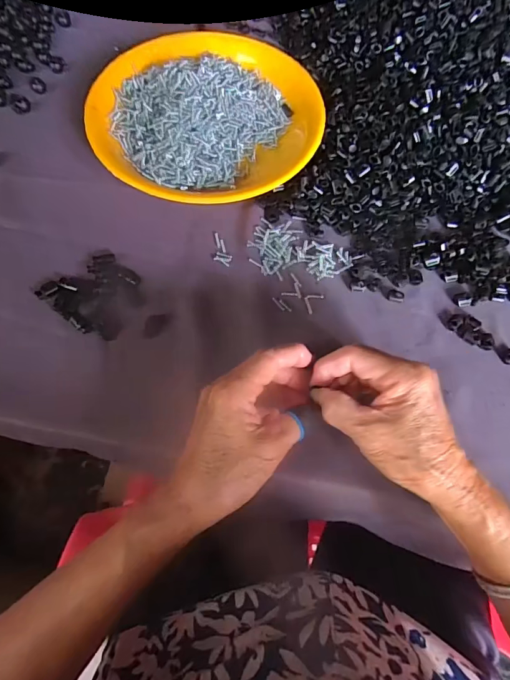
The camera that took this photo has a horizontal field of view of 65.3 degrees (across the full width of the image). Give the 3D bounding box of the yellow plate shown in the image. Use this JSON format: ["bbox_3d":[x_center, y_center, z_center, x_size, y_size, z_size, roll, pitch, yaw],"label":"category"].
[{"bbox_3d":[-0.053,-0.247,0.429,0.234,0.046,0.229,1,69,-2],"label":"yellow plate"}]

